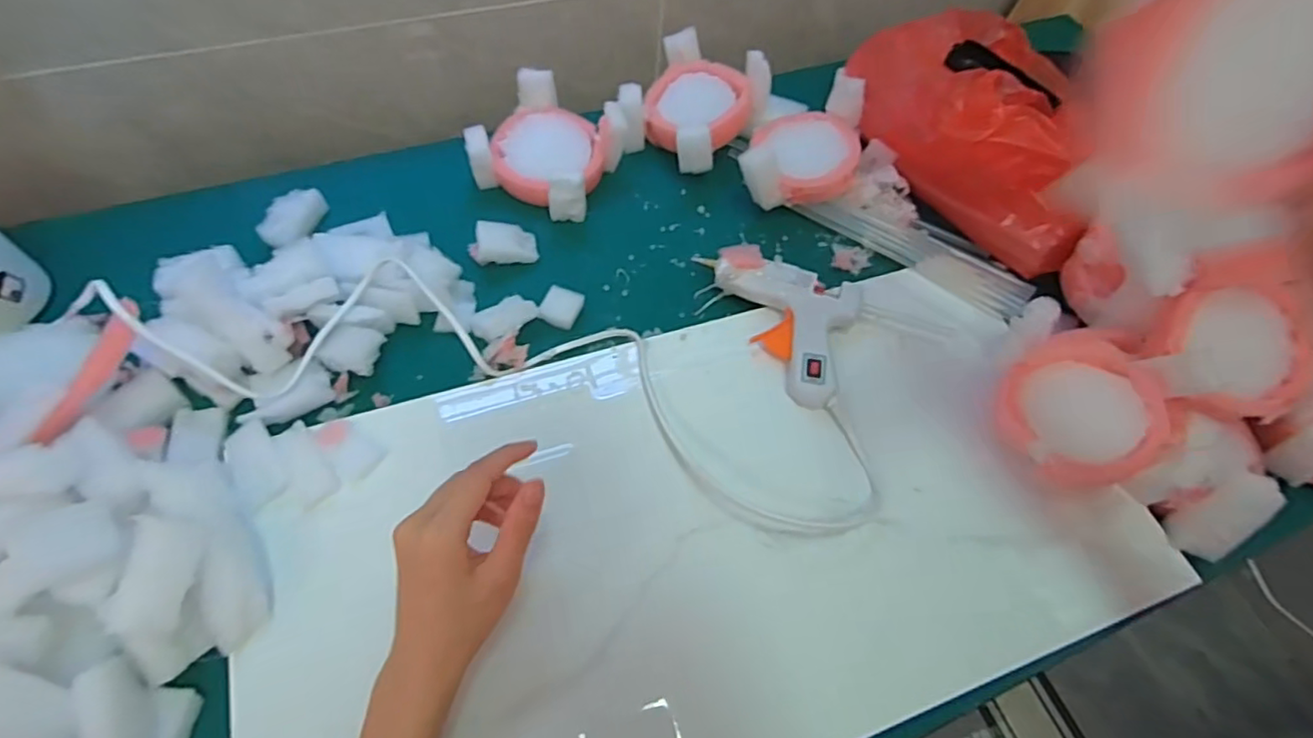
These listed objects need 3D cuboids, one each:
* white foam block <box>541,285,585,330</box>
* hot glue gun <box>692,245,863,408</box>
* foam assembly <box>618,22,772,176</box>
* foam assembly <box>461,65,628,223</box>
[{"bbox_3d":[-0.076,-0.050,0.497,0.028,0.014,0.031,15,60,5],"label":"white foam block"},{"bbox_3d":[0.112,-0.047,0.494,0.089,0.023,0.149,-27,65,-18],"label":"hot glue gun"},{"bbox_3d":[0.031,-0.251,0.596,0.115,0.067,0.123,34,63,15],"label":"foam assembly"},{"bbox_3d":[-0.095,-0.203,0.567,0.119,0.053,0.122,25,61,10],"label":"foam assembly"}]

